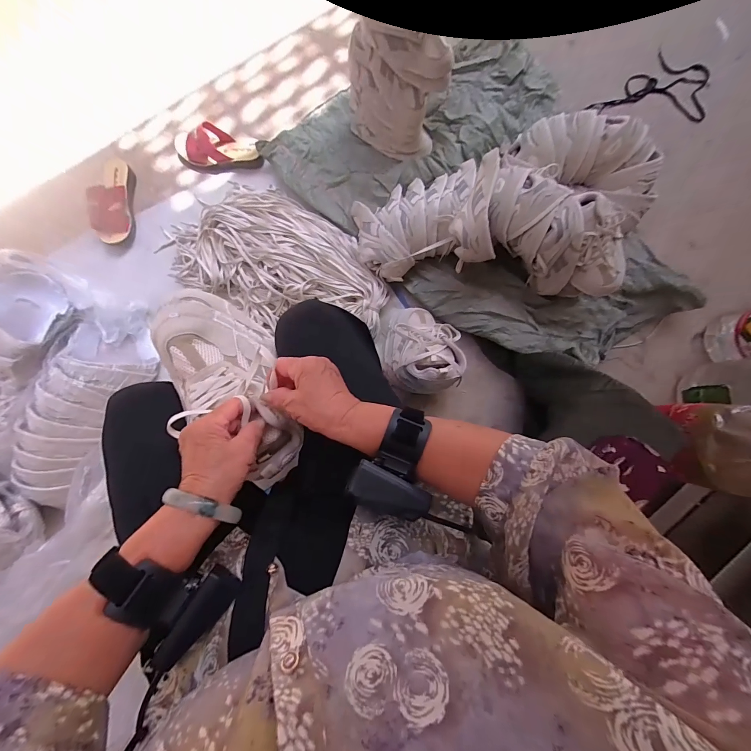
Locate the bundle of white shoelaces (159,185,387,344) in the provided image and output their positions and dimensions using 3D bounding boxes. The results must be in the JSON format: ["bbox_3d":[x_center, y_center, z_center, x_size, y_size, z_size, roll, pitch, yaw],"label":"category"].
[{"bbox_3d":[-0.243,-0.278,0.801,0.567,0.113,0.306,29,85,0],"label":"bundle of white shoelaces"}]

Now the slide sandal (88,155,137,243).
[{"bbox_3d":[-0.651,-0.436,0.810,0.088,0.053,0.219,-7,86,-3],"label":"slide sandal"}]

